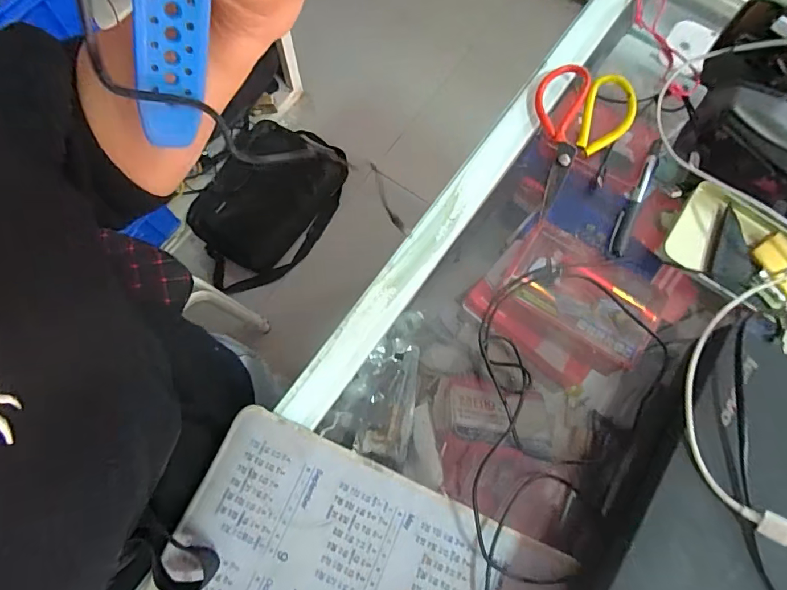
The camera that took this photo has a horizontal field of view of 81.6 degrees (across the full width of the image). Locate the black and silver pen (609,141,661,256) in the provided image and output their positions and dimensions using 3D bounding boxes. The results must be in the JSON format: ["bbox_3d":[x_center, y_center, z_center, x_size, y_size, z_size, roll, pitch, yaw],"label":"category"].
[{"bbox_3d":[0.228,-0.094,0.428,0.015,0.013,0.139,28,74,7],"label":"black and silver pen"}]

